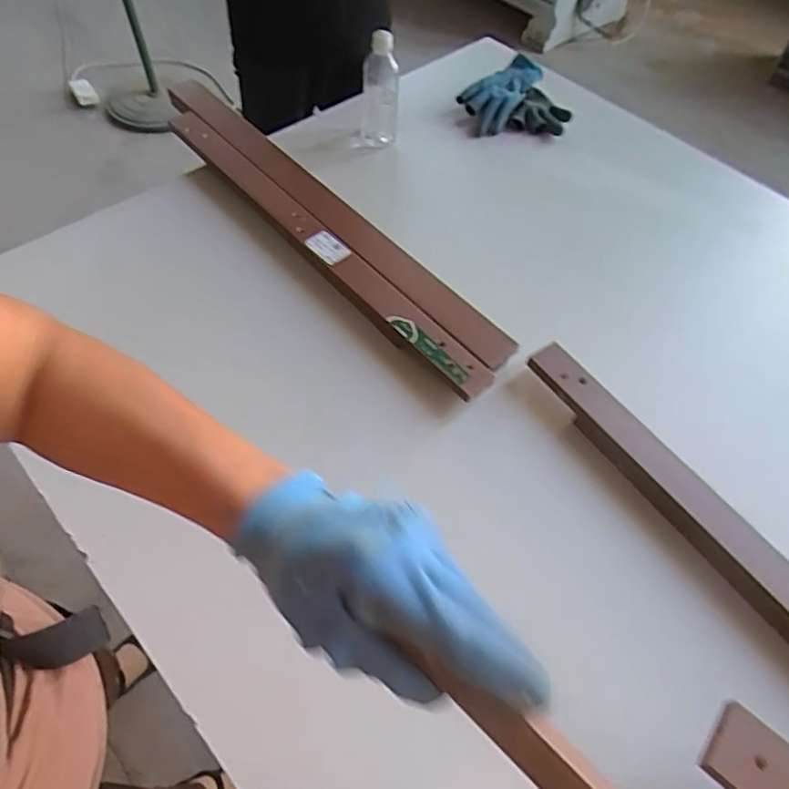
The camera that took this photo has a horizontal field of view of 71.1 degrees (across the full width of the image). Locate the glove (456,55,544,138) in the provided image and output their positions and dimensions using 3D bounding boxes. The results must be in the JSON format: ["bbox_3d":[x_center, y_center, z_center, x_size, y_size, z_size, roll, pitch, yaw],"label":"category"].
[{"bbox_3d":[0.210,-0.596,1.098,0.100,0.056,0.200,32,60,16],"label":"glove"}]

